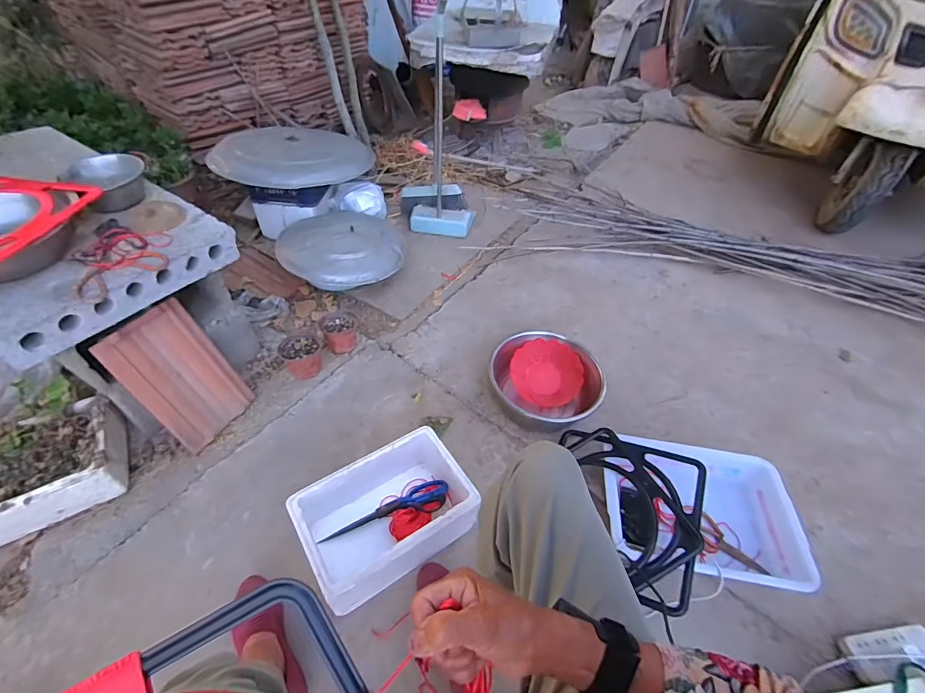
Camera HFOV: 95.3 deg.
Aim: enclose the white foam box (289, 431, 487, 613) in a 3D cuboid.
[{"bbox_3d":[-0.154,0.363,0.894,0.330,0.165,0.237,-24,55,-25],"label":"white foam box"}]

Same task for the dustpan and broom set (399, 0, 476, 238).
[{"bbox_3d":[-0.082,-0.815,1.510,0.305,0.853,0.193,0,49,-6],"label":"dustpan and broom set"}]

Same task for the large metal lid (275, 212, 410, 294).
[{"bbox_3d":[-0.400,-0.359,1.480,0.368,0.107,0.415,31,53,20],"label":"large metal lid"}]

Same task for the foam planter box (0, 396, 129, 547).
[{"bbox_3d":[-0.954,0.273,0.950,0.310,0.120,0.243,-20,54,-22],"label":"foam planter box"}]

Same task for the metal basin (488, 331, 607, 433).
[{"bbox_3d":[0.225,0.109,1.165,0.309,0.133,0.278,18,49,10],"label":"metal basin"}]

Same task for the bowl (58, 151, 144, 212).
[{"bbox_3d":[-0.844,-0.388,1.003,0.159,0.077,0.159,3,49,-3],"label":"bowl"}]

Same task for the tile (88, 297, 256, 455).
[{"bbox_3d":[-0.674,0.074,1.022,0.019,0.325,0.198,4,42,37],"label":"tile"}]

